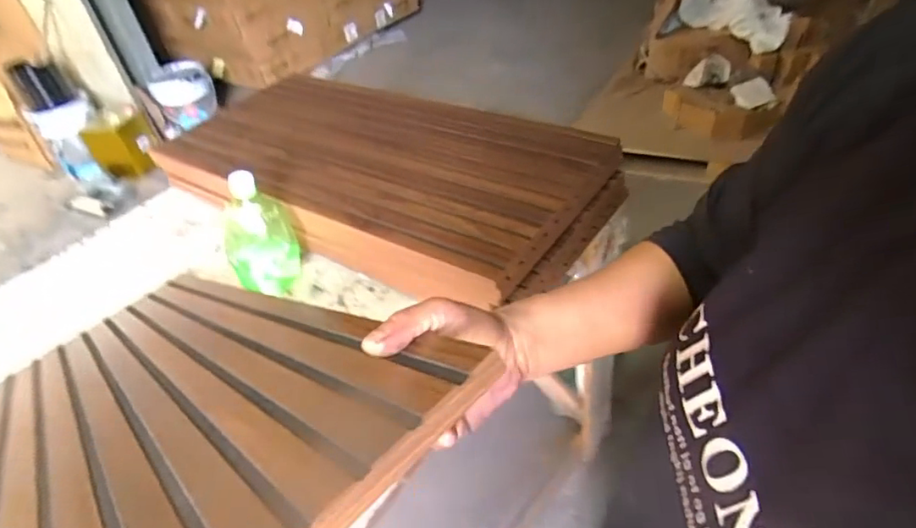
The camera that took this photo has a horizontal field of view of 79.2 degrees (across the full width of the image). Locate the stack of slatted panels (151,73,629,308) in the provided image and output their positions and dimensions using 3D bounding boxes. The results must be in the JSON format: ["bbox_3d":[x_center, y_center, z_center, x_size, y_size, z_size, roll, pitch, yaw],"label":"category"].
[{"bbox_3d":[-0.143,-0.160,0.953,0.737,0.100,0.359,21,49,28],"label":"stack of slatted panels"}]

